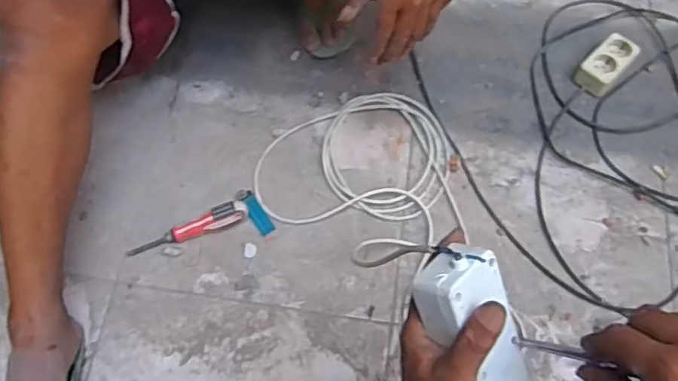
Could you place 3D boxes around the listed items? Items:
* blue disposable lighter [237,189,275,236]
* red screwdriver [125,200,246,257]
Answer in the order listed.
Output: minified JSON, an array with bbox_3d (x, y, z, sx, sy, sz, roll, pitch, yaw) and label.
[{"bbox_3d":[-0.125,0.029,0.891,0.024,0.013,0.085,-34,72,-14],"label":"blue disposable lighter"},{"bbox_3d":[-0.218,0.060,0.866,0.176,0.023,0.032,-22,70,-10],"label":"red screwdriver"}]

